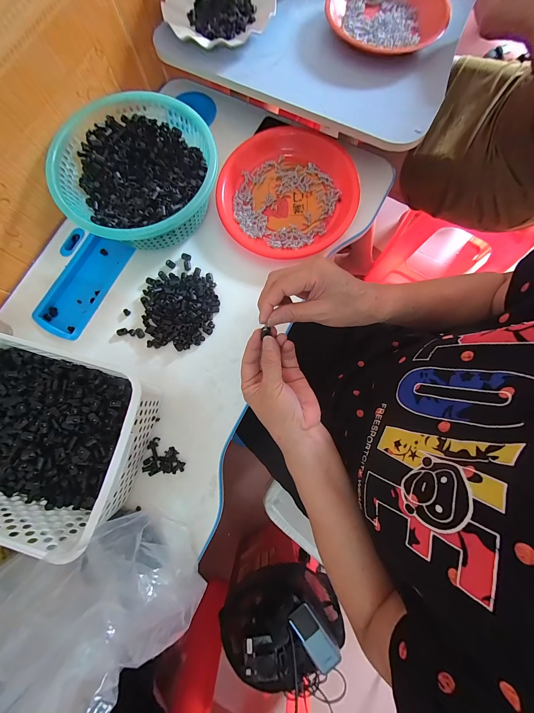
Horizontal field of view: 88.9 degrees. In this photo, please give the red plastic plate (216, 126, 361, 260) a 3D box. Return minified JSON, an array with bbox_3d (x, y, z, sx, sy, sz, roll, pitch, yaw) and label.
[{"bbox_3d":[0.032,-0.268,0.451,0.221,0.030,0.217,0,79,1],"label":"red plastic plate"}]

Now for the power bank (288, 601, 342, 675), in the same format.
[{"bbox_3d":[0.097,0.579,0.563,0.053,0.014,0.126,-37,81,-6],"label":"power bank"}]

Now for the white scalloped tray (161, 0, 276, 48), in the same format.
[{"bbox_3d":[-0.080,-0.585,0.460,0.175,0.023,0.179,-42,81,-7],"label":"white scalloped tray"}]

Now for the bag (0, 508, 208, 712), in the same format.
[{"bbox_3d":[-0.182,0.245,0.275,0.183,0.194,0.145,-34,80,-5],"label":"bag"}]

